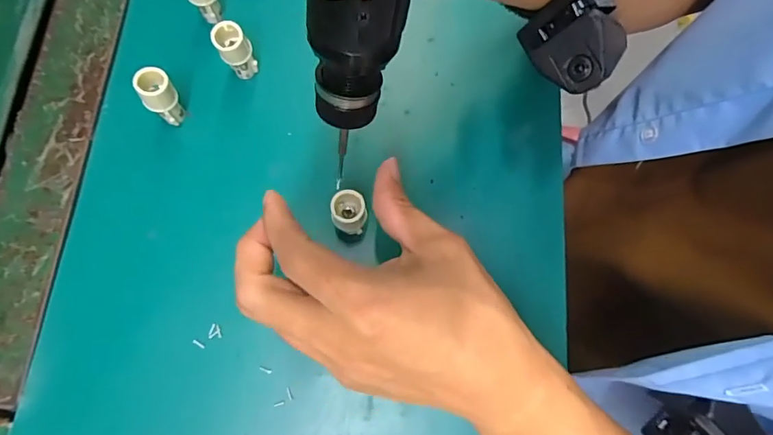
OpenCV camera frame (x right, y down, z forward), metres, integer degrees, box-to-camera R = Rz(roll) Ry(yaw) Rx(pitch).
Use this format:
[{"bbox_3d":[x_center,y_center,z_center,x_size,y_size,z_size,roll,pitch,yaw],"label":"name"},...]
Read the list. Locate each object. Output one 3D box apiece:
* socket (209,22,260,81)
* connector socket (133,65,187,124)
[{"bbox_3d":[-0.095,-0.104,0.294,0.020,0.042,0.015,-29,77,-7],"label":"socket"},{"bbox_3d":[-0.138,-0.073,0.285,0.020,0.040,0.016,-42,79,-10],"label":"connector socket"}]

